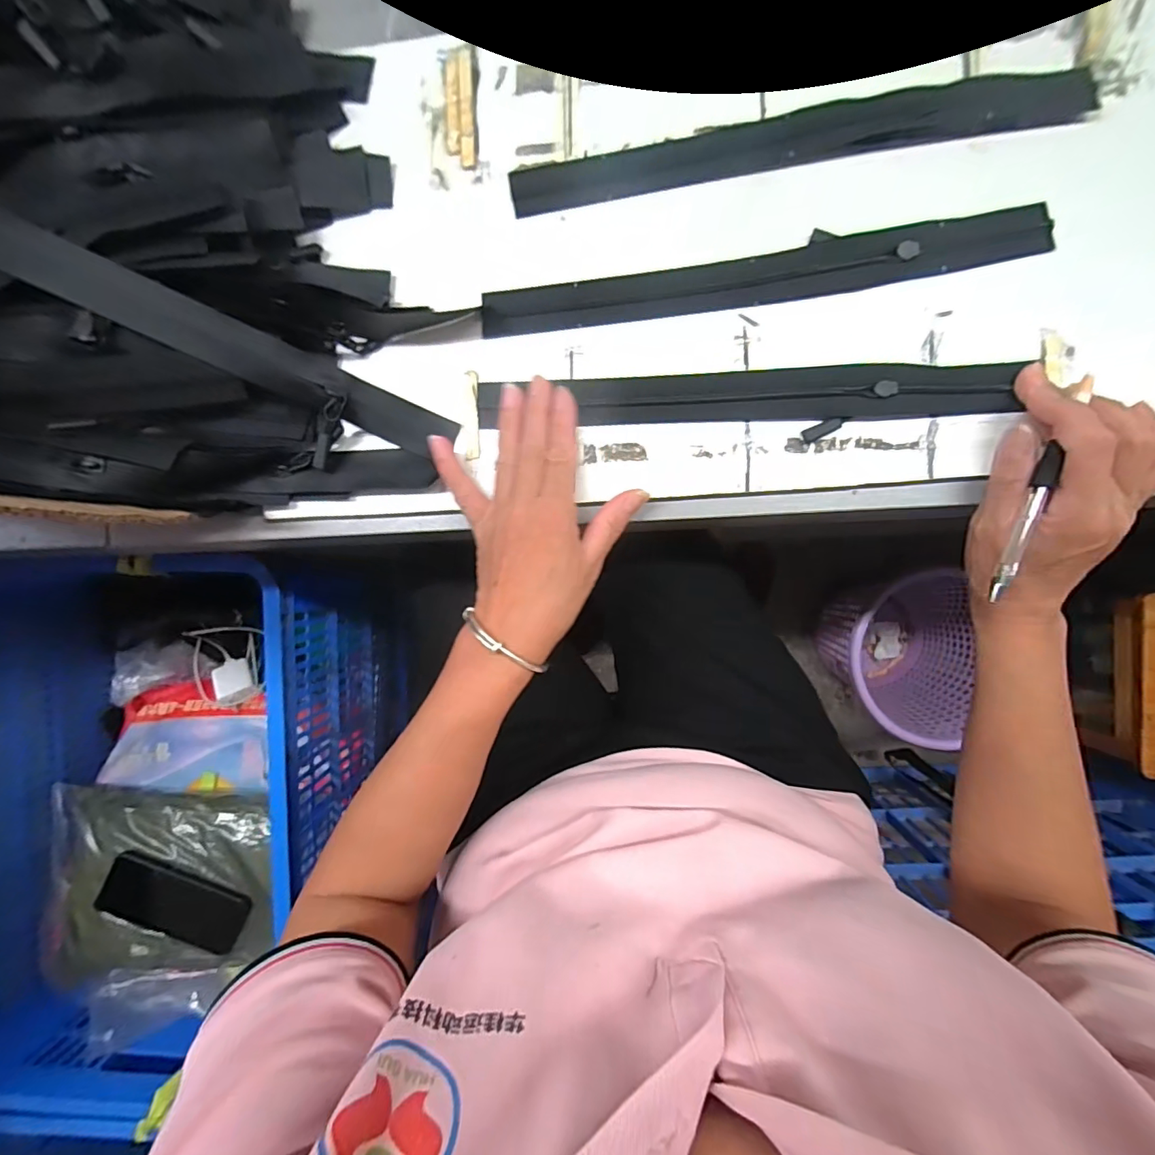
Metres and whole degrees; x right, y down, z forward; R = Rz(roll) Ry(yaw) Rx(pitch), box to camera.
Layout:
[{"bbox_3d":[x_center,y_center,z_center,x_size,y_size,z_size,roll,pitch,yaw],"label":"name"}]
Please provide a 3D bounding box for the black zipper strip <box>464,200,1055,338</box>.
[{"bbox_3d":[0.112,-0.192,0.320,0.350,0.009,0.033,-6,93,5],"label":"black zipper strip"}]

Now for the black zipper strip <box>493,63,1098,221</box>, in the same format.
[{"bbox_3d":[0.131,-0.275,0.314,0.349,0.008,0.032,-6,93,5],"label":"black zipper strip"}]

